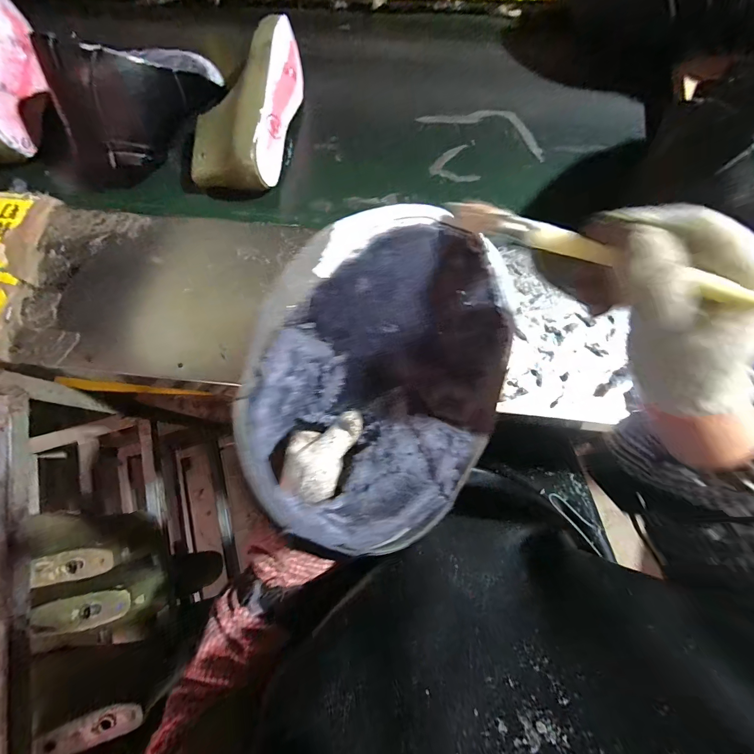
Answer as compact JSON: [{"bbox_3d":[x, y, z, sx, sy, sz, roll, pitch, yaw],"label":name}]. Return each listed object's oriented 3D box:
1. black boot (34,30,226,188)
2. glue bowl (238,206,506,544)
[{"bbox_3d":[-0.318,-0.412,0.441,0.139,0.121,0.261,12,77,4],"label":"black boot"},{"bbox_3d":[0.016,-0.004,0.250,0.176,0.110,0.239,32,79,8],"label":"glue bowl"}]

